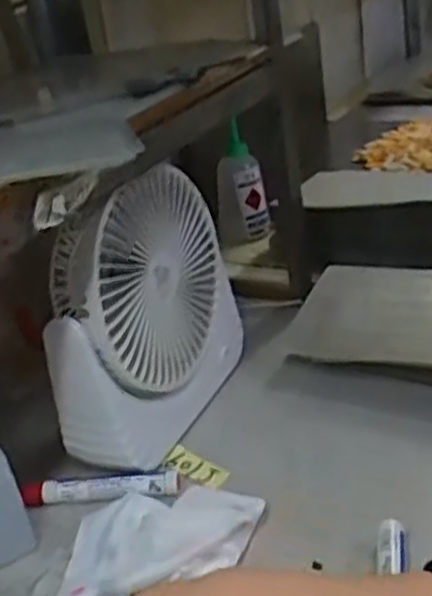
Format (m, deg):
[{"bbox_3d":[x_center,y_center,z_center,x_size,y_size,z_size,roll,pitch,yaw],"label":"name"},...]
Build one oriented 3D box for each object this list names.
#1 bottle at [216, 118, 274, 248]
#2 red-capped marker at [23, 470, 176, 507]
[{"bbox_3d":[0.030,-0.125,0.913,0.061,0.132,0.040,-8,25,6],"label":"bottle"},{"bbox_3d":[-0.081,0.133,0.559,0.111,0.013,0.018,-7,25,8],"label":"red-capped marker"}]

